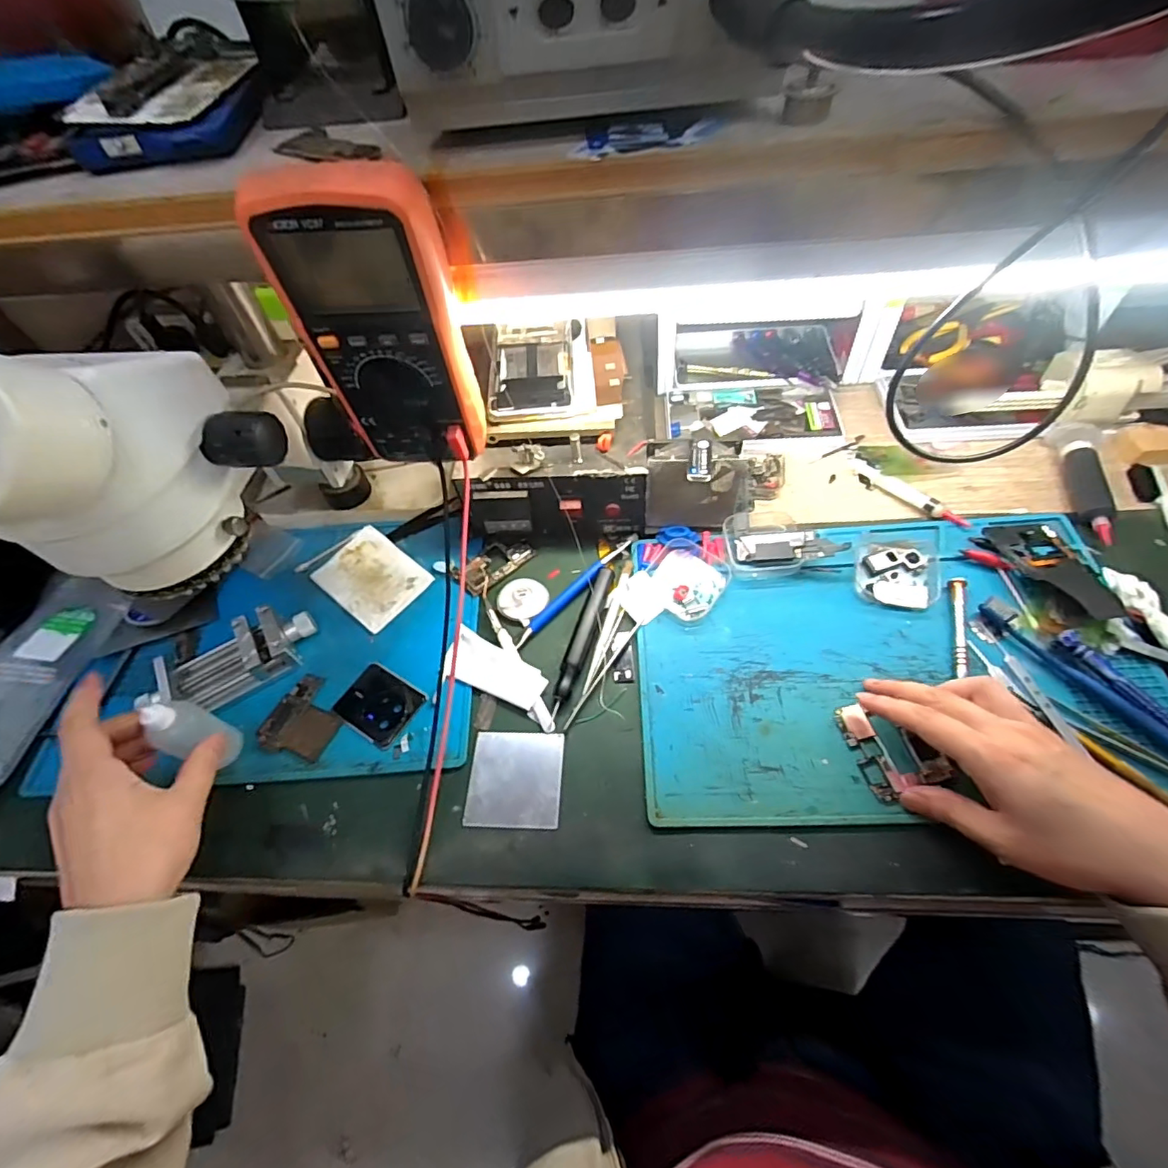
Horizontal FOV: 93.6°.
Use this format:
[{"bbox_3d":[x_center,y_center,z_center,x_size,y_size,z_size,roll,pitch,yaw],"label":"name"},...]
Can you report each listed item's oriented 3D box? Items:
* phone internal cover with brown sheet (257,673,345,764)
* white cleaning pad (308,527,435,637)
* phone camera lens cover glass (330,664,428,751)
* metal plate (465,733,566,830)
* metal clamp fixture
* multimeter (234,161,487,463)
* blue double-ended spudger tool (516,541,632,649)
[{"bbox_3d":[-0.220,0.107,0.437,0.056,0.004,0.063,19,61,18],"label":"phone internal cover with brown sheet"},{"bbox_3d":[-0.197,-0.007,0.510,0.100,0.009,0.074,35,66,25],"label":"white cleaning pad"},{"bbox_3d":[-0.165,0.097,0.442,0.063,0.004,0.052,26,63,21],"label":"phone camera lens cover glass"},{"bbox_3d":[-0.050,0.142,0.402,0.067,0.004,0.068,0,57,6],"label":"metal plate"},{"bbox_3d":[-0.290,0.064,0.452,0.132,0.024,0.057,-34,60,-16],"label":"metal clamp fixture"},{"bbox_3d":[-0.116,-0.147,0.329,0.090,0.167,0.039,-2,56,4],"label":"multimeter"},{"bbox_3d":[-0.009,0.004,0.481,0.138,0.011,0.013,-40,63,-21],"label":"blue double-ended spudger tool"}]

